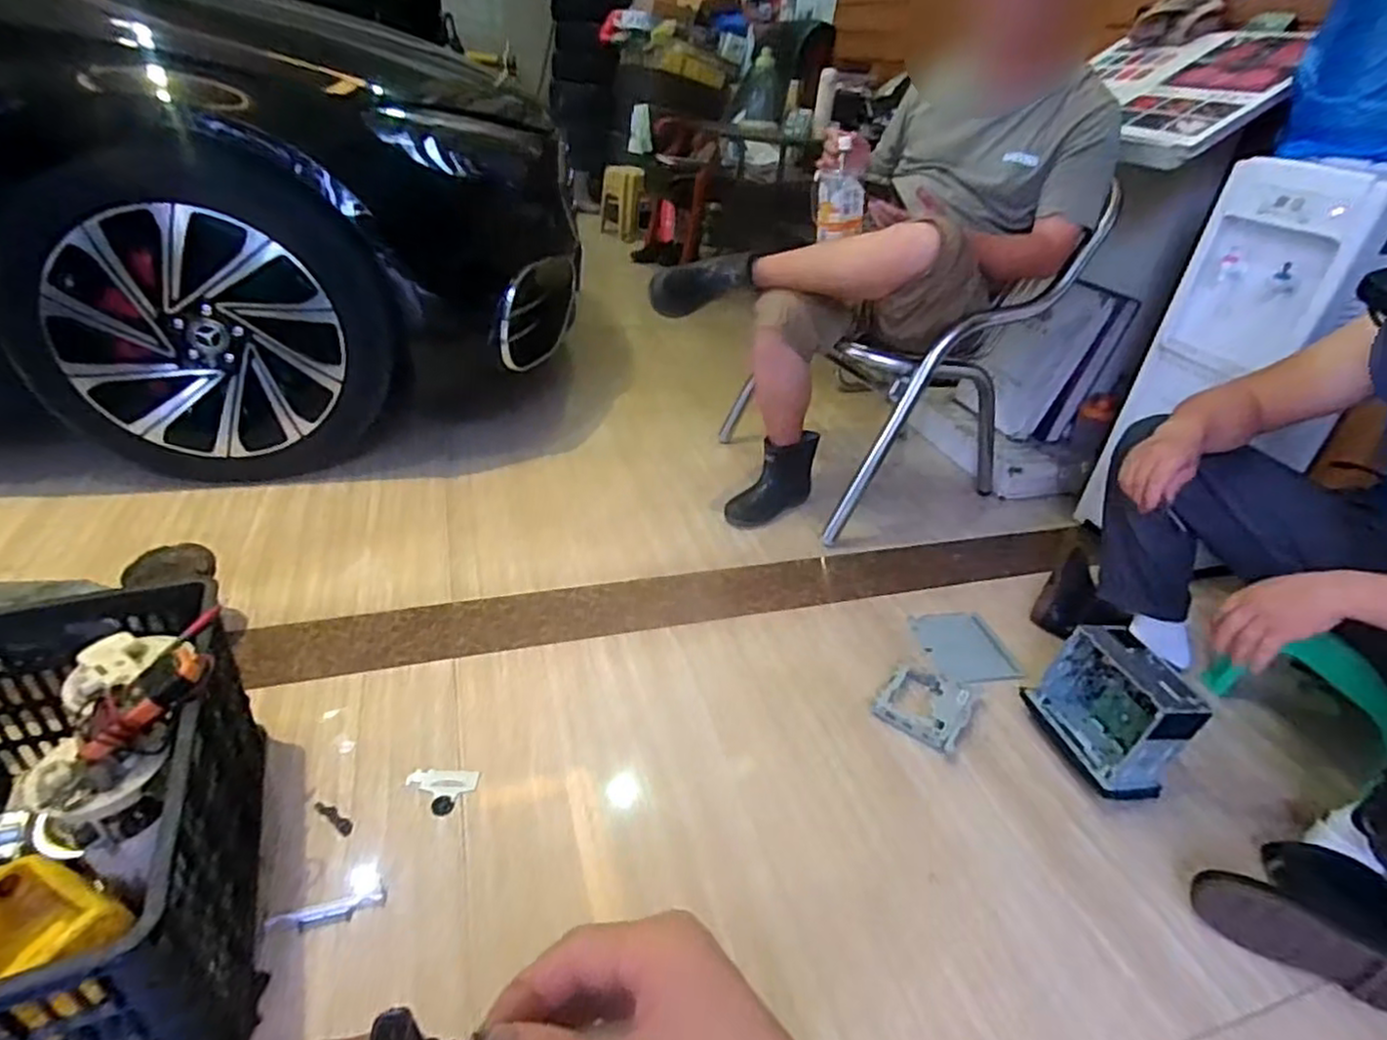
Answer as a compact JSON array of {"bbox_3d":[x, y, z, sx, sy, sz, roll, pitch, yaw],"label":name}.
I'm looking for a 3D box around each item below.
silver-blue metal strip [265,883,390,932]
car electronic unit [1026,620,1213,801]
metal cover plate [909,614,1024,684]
[{"bbox_3d":[-0.428,0.459,0.828,0.121,0.006,0.029,-2,32,-26],"label":"silver-blue metal strip"},{"bbox_3d":[0.641,0.295,1.094,0.115,0.195,0.209,-5,35,-14],"label":"car electronic unit"},{"bbox_3d":[0.499,0.232,1.296,0.172,0.011,0.149,0,43,-16],"label":"metal cover plate"}]

